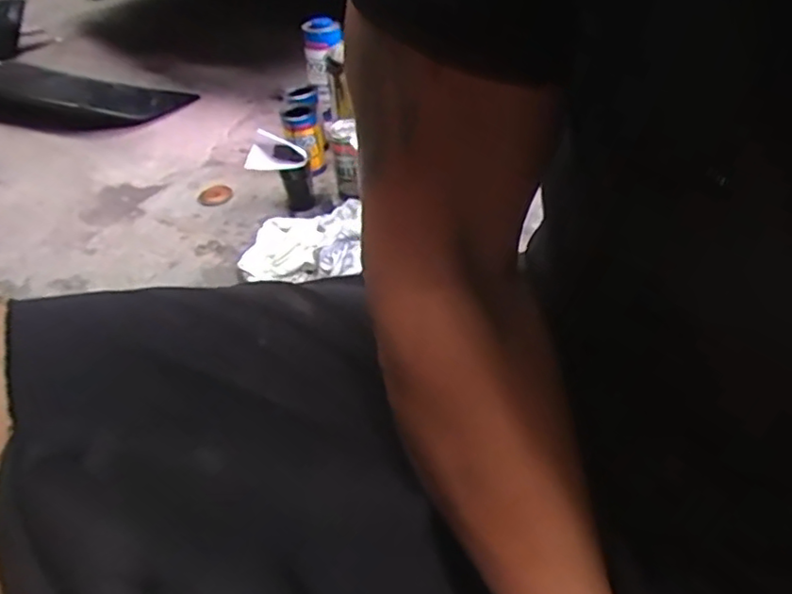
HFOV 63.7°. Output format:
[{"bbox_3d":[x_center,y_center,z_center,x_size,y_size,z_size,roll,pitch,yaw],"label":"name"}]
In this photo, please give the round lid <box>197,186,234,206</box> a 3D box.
[{"bbox_3d":[-0.365,-0.202,1.284,0.070,0.009,0.078,-12,40,-7],"label":"round lid"}]

